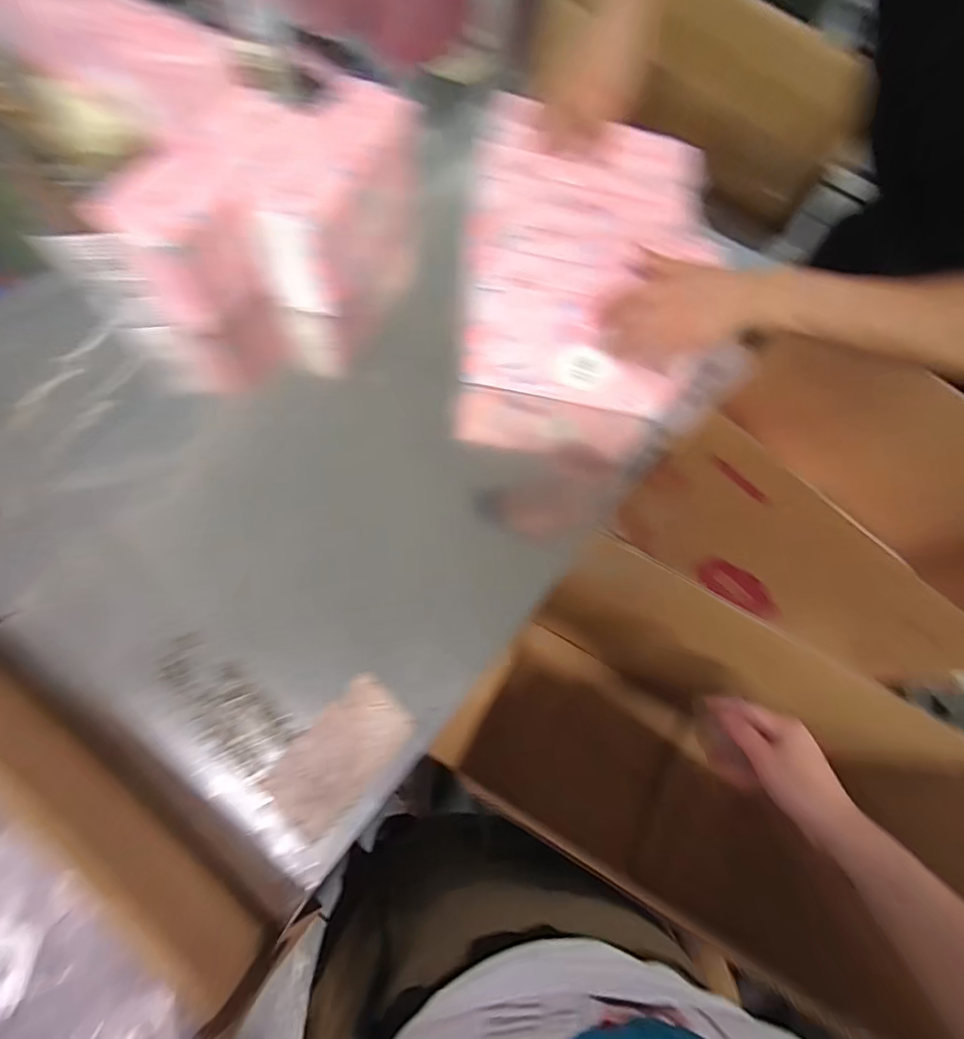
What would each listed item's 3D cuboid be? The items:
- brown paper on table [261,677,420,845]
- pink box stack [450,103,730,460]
[{"bbox_3d":[-0.126,0.209,0.441,0.074,0.015,0.124,39,72,13],"label":"brown paper on table"},{"bbox_3d":[0.121,-0.294,0.672,0.271,0.278,0.329,12,69,3],"label":"pink box stack"}]

